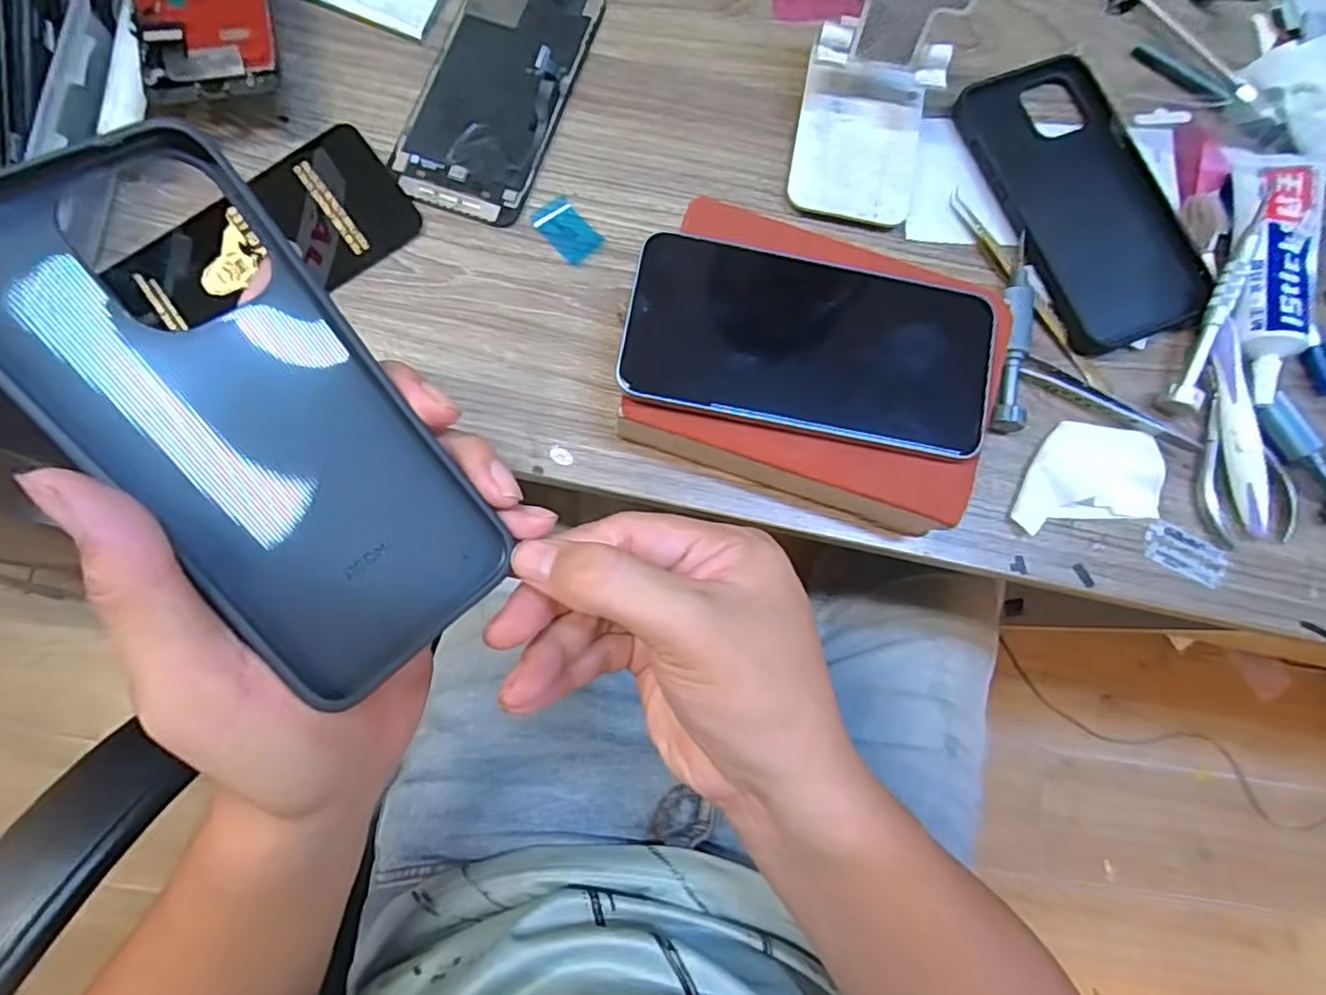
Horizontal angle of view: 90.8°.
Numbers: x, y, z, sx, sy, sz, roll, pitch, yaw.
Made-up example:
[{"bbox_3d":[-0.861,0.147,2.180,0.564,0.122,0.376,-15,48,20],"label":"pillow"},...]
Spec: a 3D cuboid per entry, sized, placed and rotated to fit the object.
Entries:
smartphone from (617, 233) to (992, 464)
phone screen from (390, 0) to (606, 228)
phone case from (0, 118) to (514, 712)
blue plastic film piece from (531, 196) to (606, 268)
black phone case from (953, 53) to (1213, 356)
[{"bbox_3d":[0.066,-0.069,0.289,0.161,0.009,0.080,12,80,0],"label":"smartphone"},{"bbox_3d":[-0.090,-0.225,0.352,0.074,0.013,0.154,18,80,1],"label":"phone screen"},{"bbox_3d":[-0.120,-0.021,0.196,0.077,0.012,0.164,-43,109,-29],"label":"phone case"},{"bbox_3d":[-0.050,-0.142,0.345,0.023,0.004,0.037,-41,84,-8],"label":"blue plastic film piece"},{"bbox_3d":[0.226,-0.161,0.350,0.088,0.007,0.161,-20,82,-5],"label":"black phone case"}]

